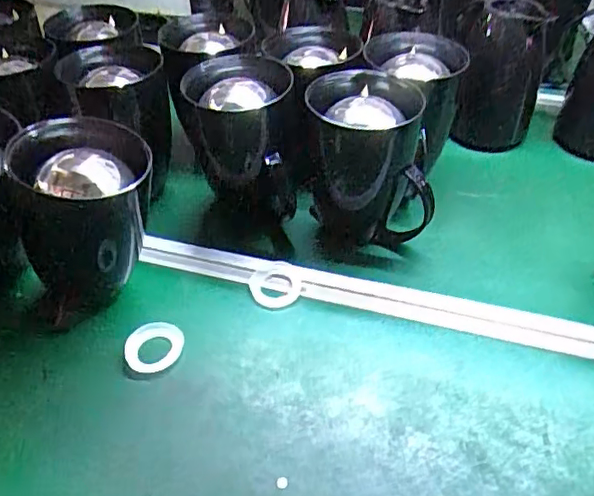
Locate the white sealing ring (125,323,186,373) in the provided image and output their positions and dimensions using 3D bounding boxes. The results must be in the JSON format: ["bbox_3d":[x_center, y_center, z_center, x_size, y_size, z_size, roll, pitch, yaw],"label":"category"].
[{"bbox_3d":[-0.149,0.104,0.603,0.056,0.017,0.056,-1,41,1],"label":"white sealing ring"}]

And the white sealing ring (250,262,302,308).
[{"bbox_3d":[-0.026,0.043,0.670,0.060,0.005,0.059,-6,56,9],"label":"white sealing ring"}]

